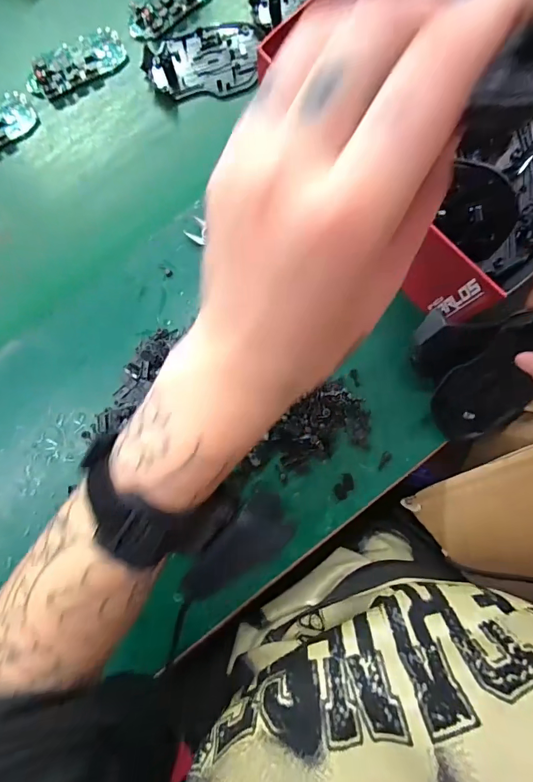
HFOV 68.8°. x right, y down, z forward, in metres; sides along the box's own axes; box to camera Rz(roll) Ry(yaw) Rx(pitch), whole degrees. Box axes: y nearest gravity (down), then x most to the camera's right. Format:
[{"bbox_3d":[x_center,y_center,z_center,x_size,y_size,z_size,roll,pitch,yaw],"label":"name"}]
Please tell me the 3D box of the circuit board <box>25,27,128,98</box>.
[{"bbox_3d":[-0.184,-0.314,0.376,0.096,0.015,0.044,-29,83,-1],"label":"circuit board"}]

